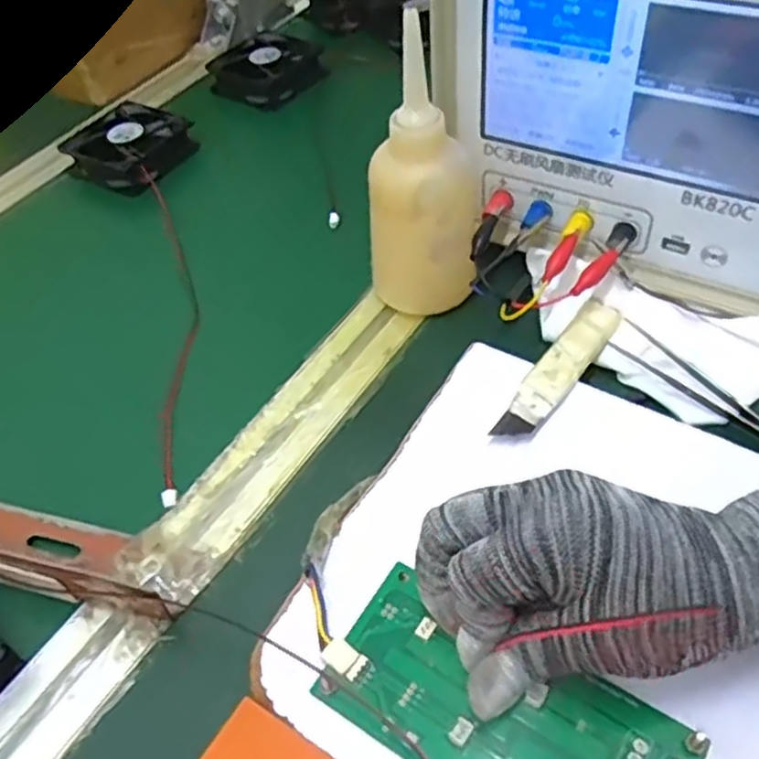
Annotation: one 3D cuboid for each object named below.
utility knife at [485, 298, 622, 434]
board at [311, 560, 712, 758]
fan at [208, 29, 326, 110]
[{"bbox_3d":[0.095,-0.008,0.381,0.023,0.006,0.111,23,55,29],"label":"utility knife"},{"bbox_3d":[0.045,0.127,0.276,0.134,0.006,0.063,22,55,22],"label":"board"},{"bbox_3d":[-0.101,-0.279,0.655,0.094,0.026,0.084,22,54,28],"label":"fan"}]

